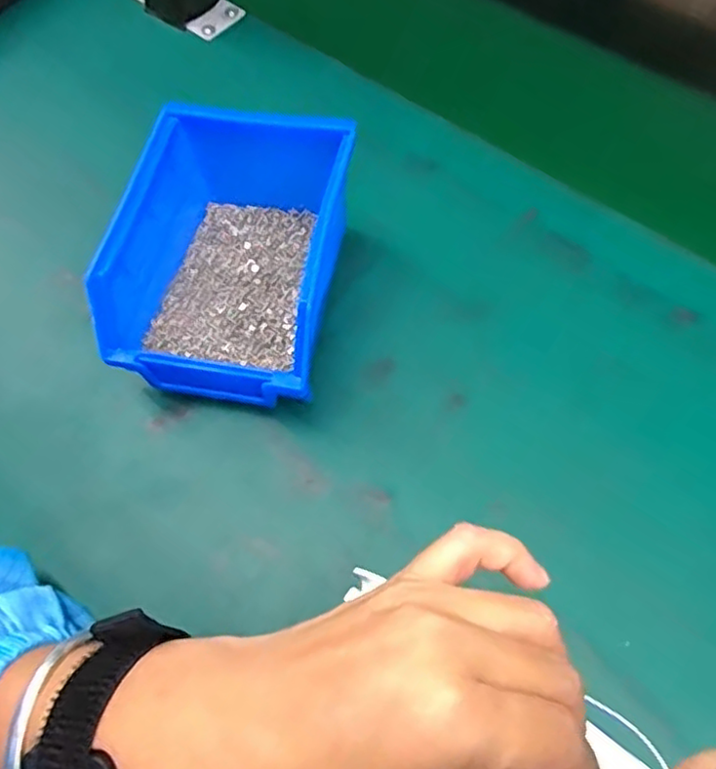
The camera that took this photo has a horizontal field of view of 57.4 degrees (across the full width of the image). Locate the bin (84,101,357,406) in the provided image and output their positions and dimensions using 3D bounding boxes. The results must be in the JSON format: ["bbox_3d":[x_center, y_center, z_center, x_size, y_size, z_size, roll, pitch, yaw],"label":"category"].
[{"bbox_3d":[-0.063,-0.076,0.355,0.108,0.076,0.168,8,65,7],"label":"bin"}]

